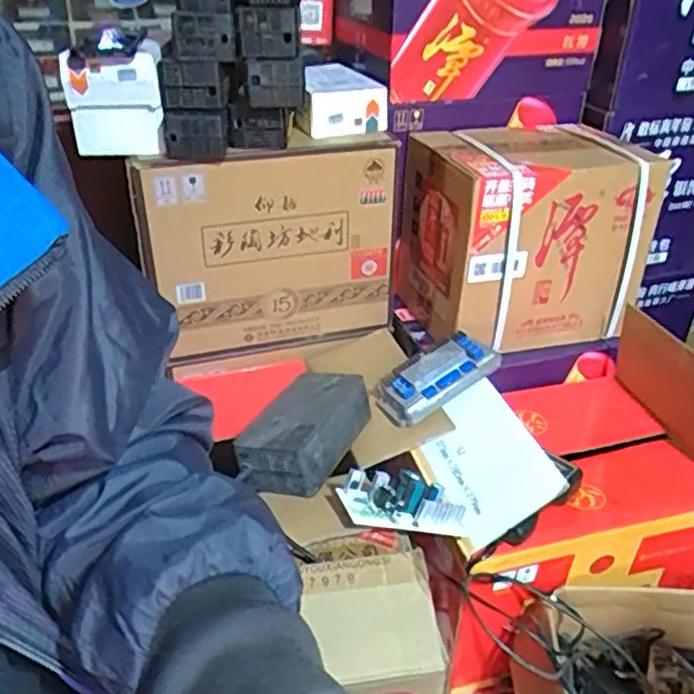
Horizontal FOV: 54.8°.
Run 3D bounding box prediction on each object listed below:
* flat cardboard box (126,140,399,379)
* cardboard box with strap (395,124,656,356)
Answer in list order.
[{"bbox_3d":[-0.109,-0.129,1.018,0.377,0.334,0.040,-10,34,-16],"label":"flat cardboard box"},{"bbox_3d":[0.275,-0.174,1.063,0.324,0.291,0.216,-8,33,-14],"label":"cardboard box with strap"}]

